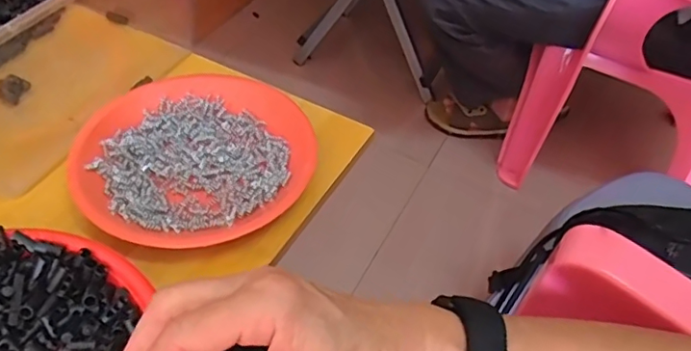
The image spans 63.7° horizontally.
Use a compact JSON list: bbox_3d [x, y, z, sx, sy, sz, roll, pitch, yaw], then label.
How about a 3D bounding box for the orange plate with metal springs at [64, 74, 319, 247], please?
[{"bbox_3d":[-0.127,-0.017,0.469,0.185,0.021,0.189,3,48,-3],"label":"orange plate with metal springs"}]

